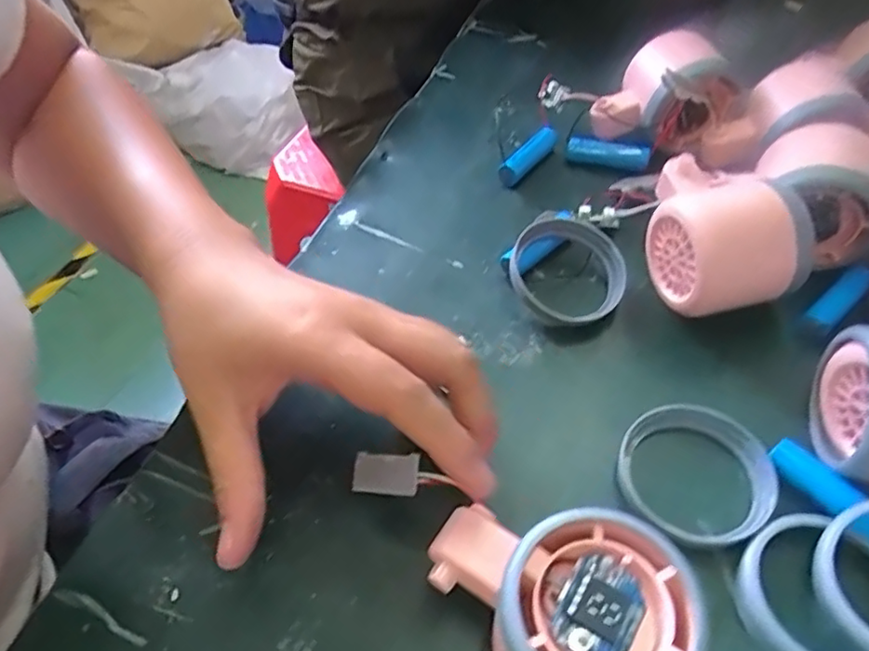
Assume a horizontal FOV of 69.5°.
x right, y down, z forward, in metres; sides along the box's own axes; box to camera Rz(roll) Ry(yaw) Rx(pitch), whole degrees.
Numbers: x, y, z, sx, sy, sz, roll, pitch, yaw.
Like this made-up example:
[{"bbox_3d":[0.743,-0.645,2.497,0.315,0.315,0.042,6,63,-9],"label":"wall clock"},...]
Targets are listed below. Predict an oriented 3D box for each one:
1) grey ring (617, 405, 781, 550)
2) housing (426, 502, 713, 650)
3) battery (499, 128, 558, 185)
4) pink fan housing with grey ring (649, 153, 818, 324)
[{"bbox_3d":[0.105,0.057,0.251,0.058,0.012,0.056,-2,49,2],"label":"grey ring"},{"bbox_3d":[0.043,0.088,0.202,0.060,0.051,0.079,-33,55,-22],"label":"housing"},{"bbox_3d":[0.057,-0.104,0.386,0.011,0.018,0.052,29,57,26],"label":"battery"},{"bbox_3d":[0.135,-0.046,0.295,0.059,0.067,0.071,7,50,9],"label":"pink fan housing with grey ring"}]

